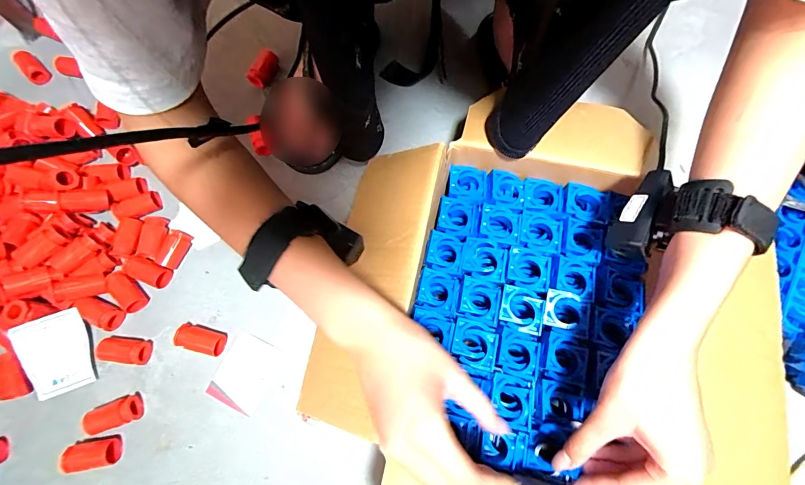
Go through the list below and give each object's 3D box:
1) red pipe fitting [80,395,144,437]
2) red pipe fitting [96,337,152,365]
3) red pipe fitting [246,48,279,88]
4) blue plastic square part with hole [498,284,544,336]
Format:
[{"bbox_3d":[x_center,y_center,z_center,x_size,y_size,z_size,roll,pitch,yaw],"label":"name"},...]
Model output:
[{"bbox_3d":[-0.287,0.171,0.379,0.046,0.024,0.024,-19,71,-4],"label":"red pipe fitting"},{"bbox_3d":[-0.291,0.113,0.397,0.046,0.021,0.024,5,71,4],"label":"red pipe fitting"},{"bbox_3d":[-0.182,-0.228,0.497,0.022,0.020,0.051,25,74,10],"label":"red pipe fitting"},{"bbox_3d":[0.110,0.065,0.362,0.038,0.029,0.037,15,72,7],"label":"blue plastic square part with hole"}]

